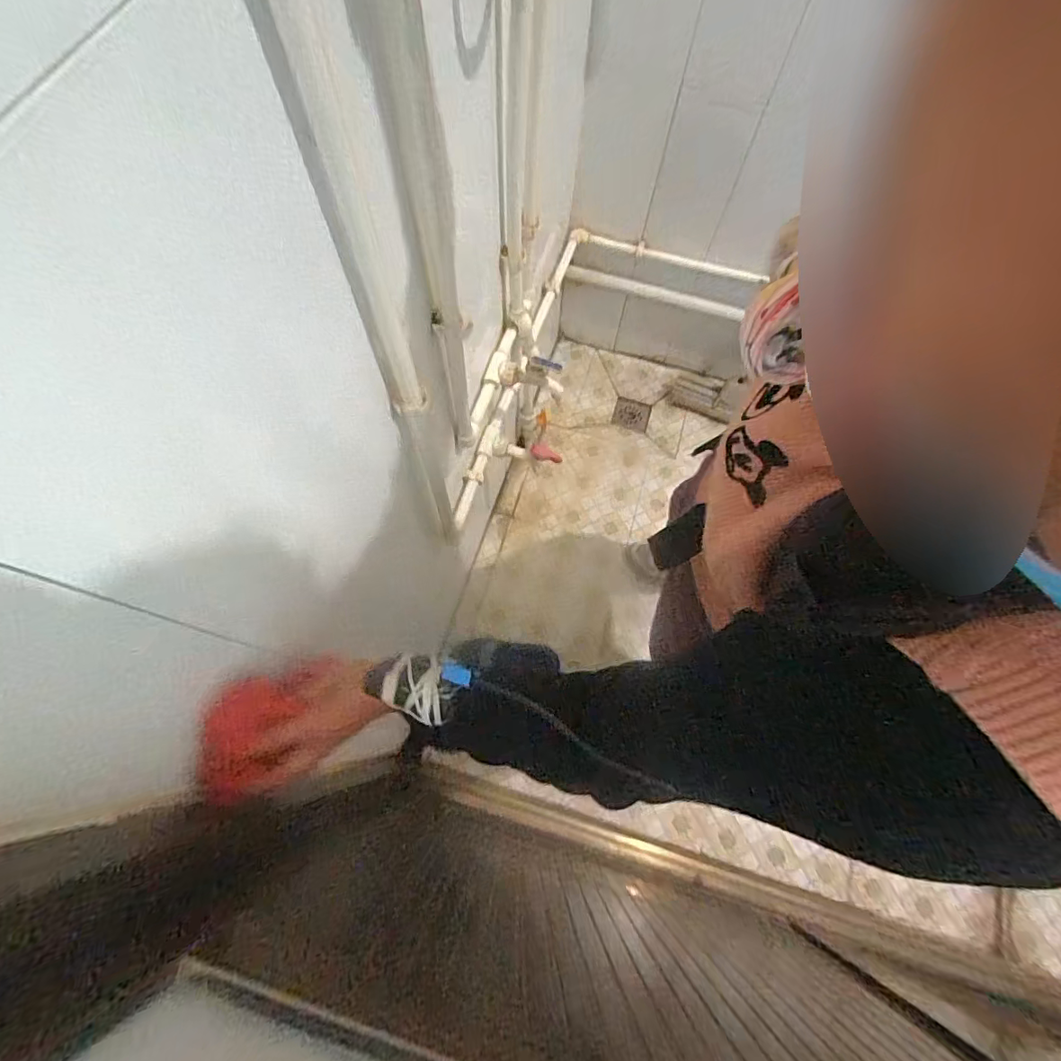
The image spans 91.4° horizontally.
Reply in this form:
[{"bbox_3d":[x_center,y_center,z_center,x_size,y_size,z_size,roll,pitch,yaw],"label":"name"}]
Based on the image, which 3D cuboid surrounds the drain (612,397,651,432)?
[{"bbox_3d":[0.303,-0.352,1.548,0.104,0.010,0.112,17,60,8],"label":"drain"}]

